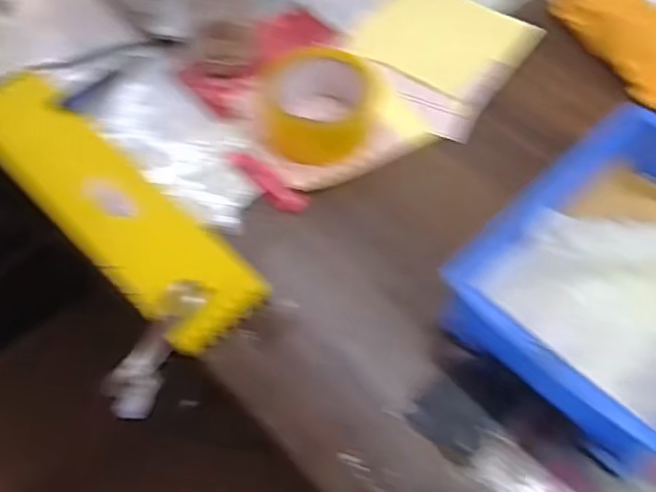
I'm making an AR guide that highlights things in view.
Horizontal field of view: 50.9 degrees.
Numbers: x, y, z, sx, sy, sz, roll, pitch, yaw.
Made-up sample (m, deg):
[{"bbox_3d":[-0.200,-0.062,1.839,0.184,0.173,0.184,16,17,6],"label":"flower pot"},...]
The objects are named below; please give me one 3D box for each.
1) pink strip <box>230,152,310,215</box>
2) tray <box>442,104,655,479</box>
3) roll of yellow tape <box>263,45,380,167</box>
[{"bbox_3d":[-0.055,-0.058,0.618,0.023,0.008,0.090,-38,63,-22],"label":"pink strip"},{"bbox_3d":[0.229,0.026,0.516,0.239,0.073,0.183,-39,64,-22],"label":"tray"},{"bbox_3d":[-0.006,-0.132,0.634,0.099,0.044,0.105,-1,56,1],"label":"roll of yellow tape"}]

